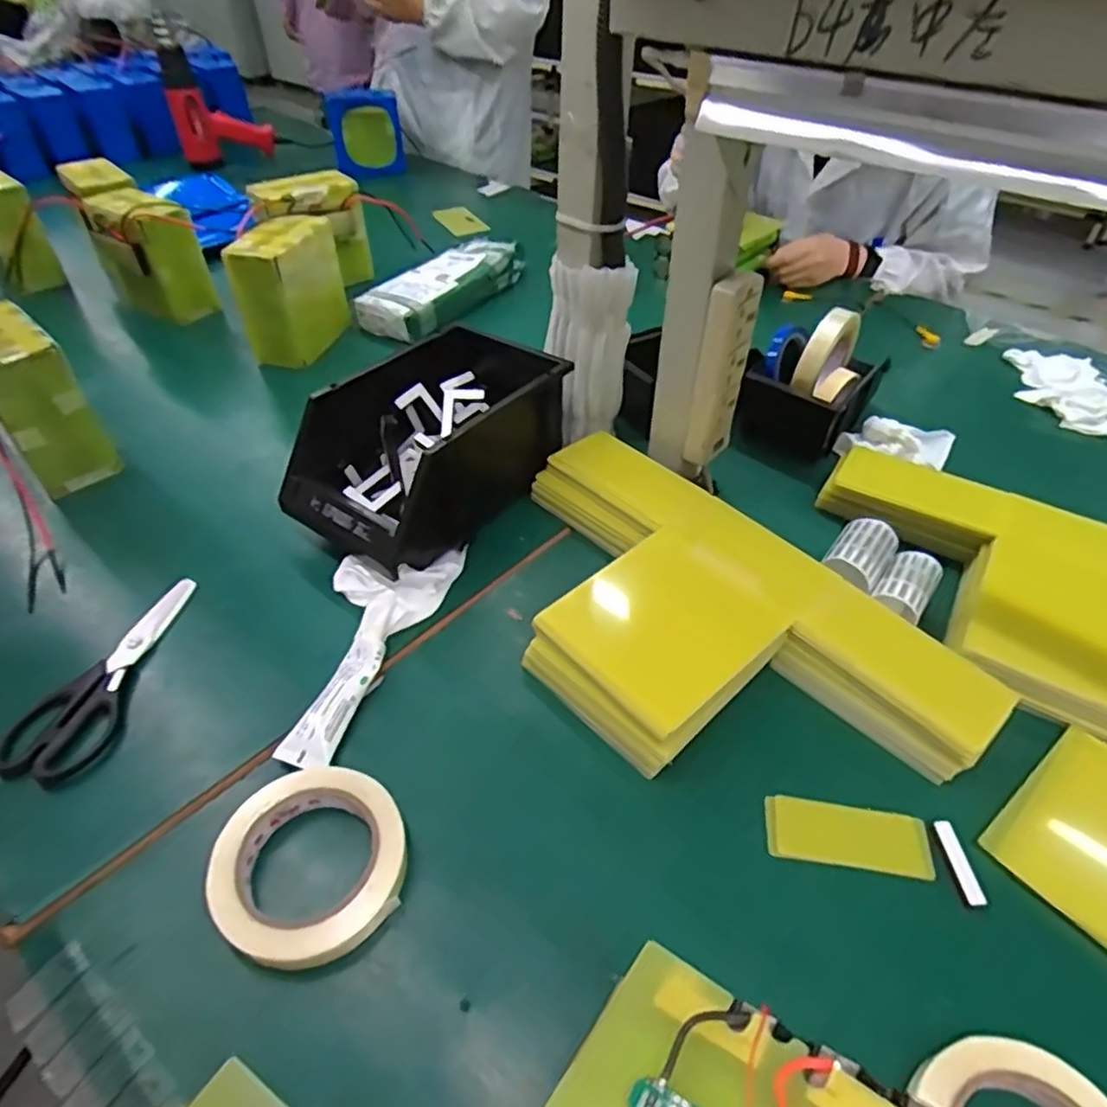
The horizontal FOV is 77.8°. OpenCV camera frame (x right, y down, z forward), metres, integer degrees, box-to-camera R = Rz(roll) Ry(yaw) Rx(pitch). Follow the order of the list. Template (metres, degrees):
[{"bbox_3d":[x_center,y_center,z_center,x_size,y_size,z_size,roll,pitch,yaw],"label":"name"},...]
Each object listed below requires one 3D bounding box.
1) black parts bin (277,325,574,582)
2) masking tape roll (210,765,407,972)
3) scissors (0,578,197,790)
[{"bbox_3d":[-0.109,-0.109,0.673,0.148,0.115,0.281,31,52,28],"label":"black parts bin"},{"bbox_3d":[-0.149,0.191,0.426,0.108,0.028,0.114,0,44,0],"label":"masking tape roll"},{"bbox_3d":[-0.356,0.091,0.539,0.072,0.020,0.194,0,44,0],"label":"scissors"}]

